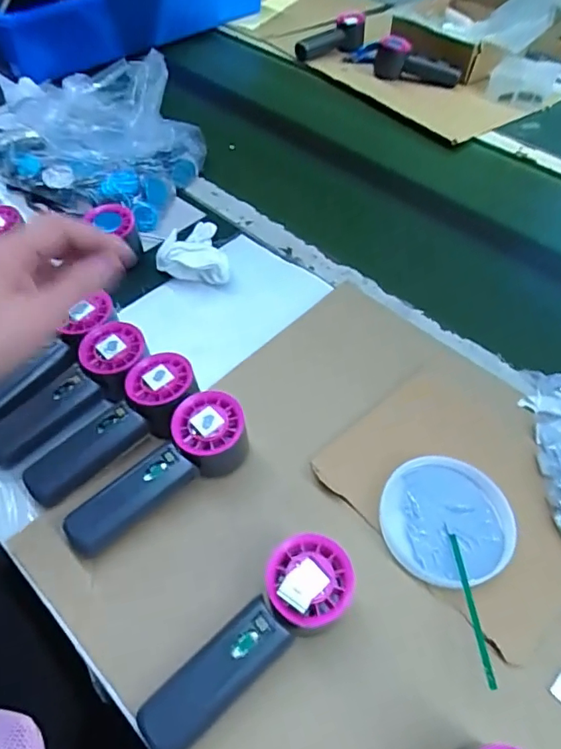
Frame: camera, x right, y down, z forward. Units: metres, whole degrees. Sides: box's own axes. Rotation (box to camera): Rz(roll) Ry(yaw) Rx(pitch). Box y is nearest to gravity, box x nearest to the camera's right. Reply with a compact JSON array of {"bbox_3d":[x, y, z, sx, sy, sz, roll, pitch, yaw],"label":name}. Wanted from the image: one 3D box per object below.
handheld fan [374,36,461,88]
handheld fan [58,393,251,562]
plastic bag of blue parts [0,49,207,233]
[{"bbox_3d":[0.254,-0.572,0.946,0.157,0.066,0.053,7,52,4],"label":"handheld fan"},{"bbox_3d":[-0.097,0.077,0.403,0.151,0.060,0.049,-29,59,-24],"label":"handheld fan"},{"bbox_3d":[-0.250,-0.312,0.671,0.258,0.101,0.223,16,52,8],"label":"plastic bag of blue parts"}]

